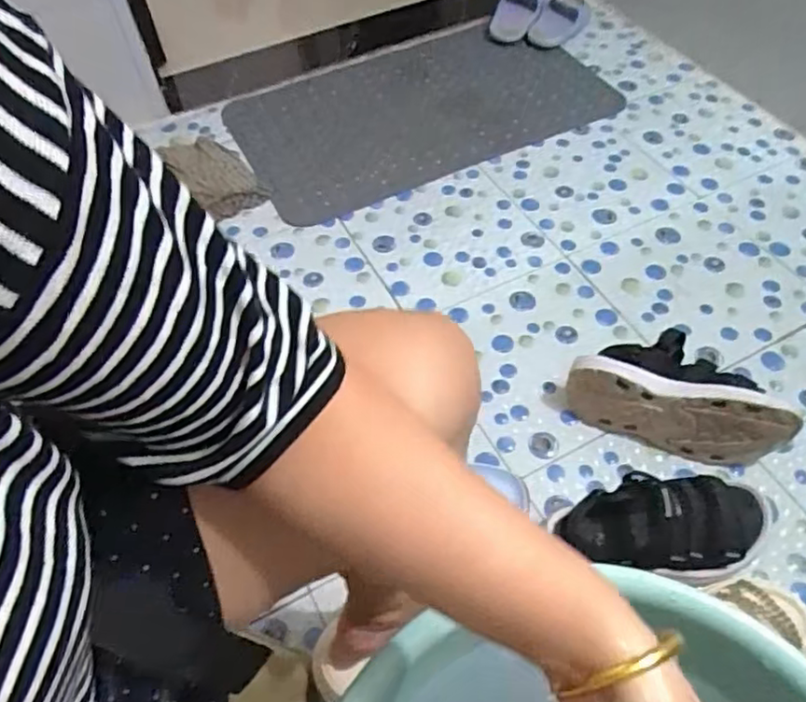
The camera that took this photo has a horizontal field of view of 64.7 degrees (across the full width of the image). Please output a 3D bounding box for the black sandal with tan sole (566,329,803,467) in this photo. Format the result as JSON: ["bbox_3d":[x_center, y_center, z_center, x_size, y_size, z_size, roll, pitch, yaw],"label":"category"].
[{"bbox_3d":[0.356,0.055,0.837,0.258,0.120,0.122,15,56,12],"label":"black sandal with tan sole"}]

